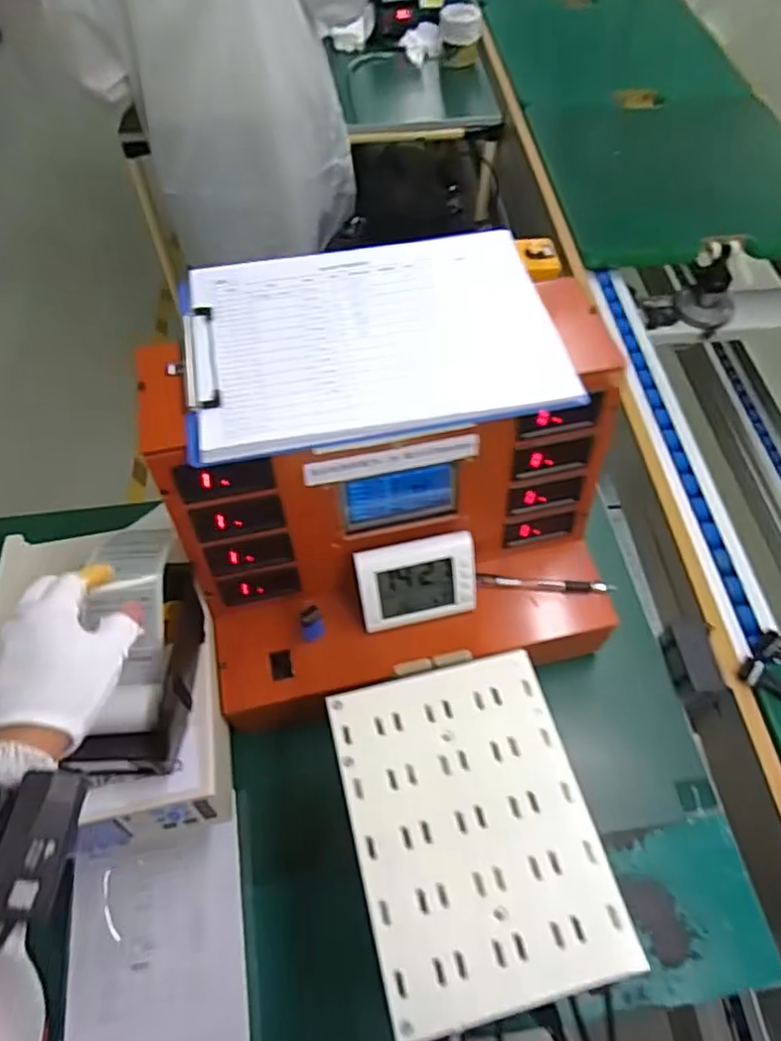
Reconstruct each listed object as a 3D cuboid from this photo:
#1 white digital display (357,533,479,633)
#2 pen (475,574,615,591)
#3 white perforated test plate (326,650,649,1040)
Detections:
[{"bbox_3d":[0.025,0.061,0.640,0.113,0.093,0.025,-11,31,-8],"label":"white digital display"},{"bbox_3d":[0.161,0.065,0.681,0.141,0.010,0.013,2,58,0],"label":"pen"},{"bbox_3d":[0.061,0.226,0.495,0.174,0.008,0.234,-12,58,-8],"label":"white perforated test plate"}]

